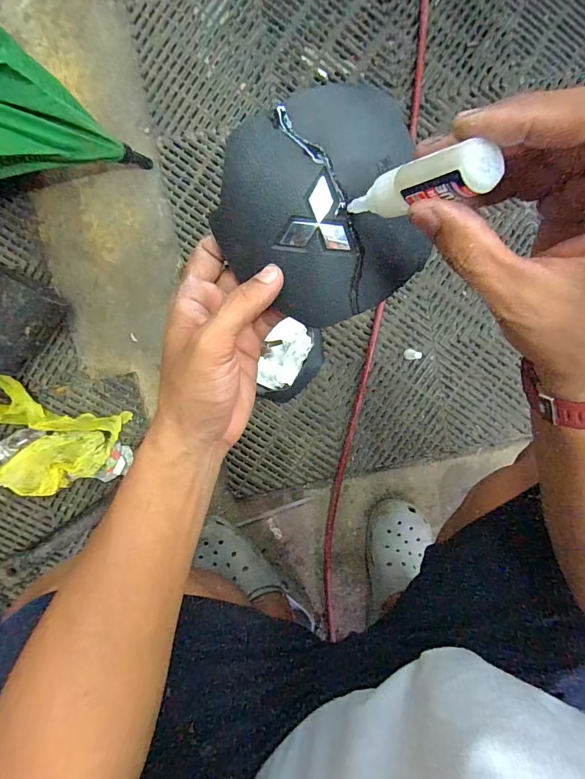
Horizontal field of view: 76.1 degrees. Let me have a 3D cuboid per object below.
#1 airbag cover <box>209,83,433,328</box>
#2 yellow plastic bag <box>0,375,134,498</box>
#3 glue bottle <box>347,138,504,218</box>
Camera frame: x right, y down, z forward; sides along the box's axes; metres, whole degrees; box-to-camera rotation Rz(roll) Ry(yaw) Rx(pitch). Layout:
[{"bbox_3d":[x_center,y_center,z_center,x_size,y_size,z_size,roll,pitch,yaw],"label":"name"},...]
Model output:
[{"bbox_3d":[0.018,-0.107,0.247,0.120,0.045,0.116,-19,117,7],"label":"airbag cover"},{"bbox_3d":[-0.479,0.071,0.574,0.362,0.097,0.181,8,97,-23],"label":"yellow plastic bag"},{"bbox_3d":[0.054,-0.092,0.173,0.020,0.071,0.017,3,98,-36],"label":"glue bottle"}]

